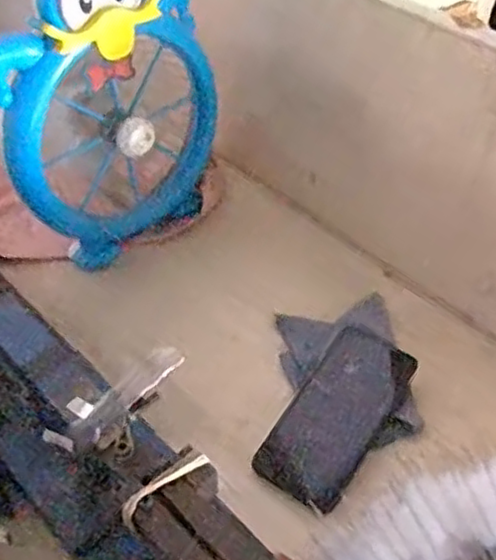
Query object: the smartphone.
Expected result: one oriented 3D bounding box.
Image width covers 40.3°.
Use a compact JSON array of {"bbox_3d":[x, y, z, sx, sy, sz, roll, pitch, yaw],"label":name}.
[{"bbox_3d":[0.078,0.116,0.591,0.077,0.007,0.160,30,69,19],"label":"smartphone"}]

